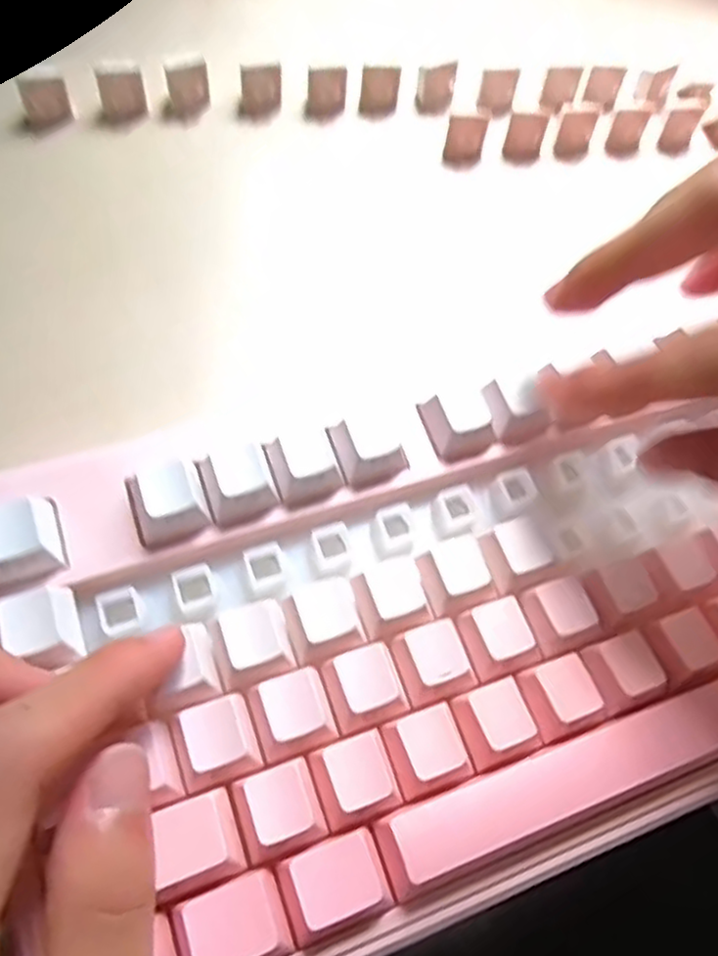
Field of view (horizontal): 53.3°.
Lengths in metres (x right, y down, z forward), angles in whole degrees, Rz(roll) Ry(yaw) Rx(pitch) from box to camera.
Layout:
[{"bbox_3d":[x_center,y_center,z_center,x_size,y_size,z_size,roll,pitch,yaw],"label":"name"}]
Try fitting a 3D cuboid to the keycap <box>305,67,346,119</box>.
[{"bbox_3d":[-0.014,-0.168,0.312,0.017,0.014,0.014,2,61,-7],"label":"keycap"}]

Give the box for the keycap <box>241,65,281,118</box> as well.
[{"bbox_3d":[-0.042,-0.165,0.306,0.016,0.017,0.011,-1,62,-8],"label":"keycap"}]

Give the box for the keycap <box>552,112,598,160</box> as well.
[{"bbox_3d":[0.096,-0.153,0.319,0.015,0.019,0.015,19,61,7],"label":"keycap"}]

